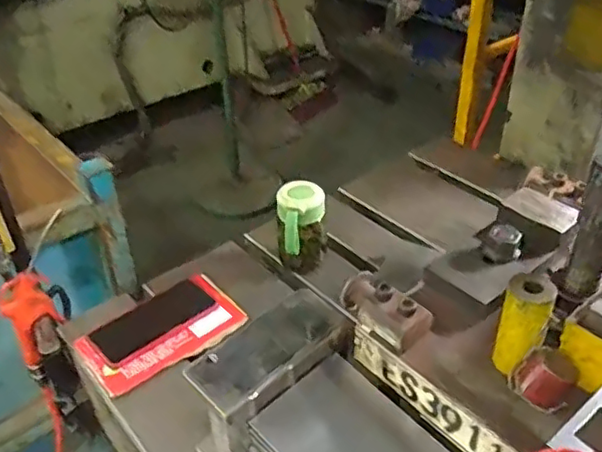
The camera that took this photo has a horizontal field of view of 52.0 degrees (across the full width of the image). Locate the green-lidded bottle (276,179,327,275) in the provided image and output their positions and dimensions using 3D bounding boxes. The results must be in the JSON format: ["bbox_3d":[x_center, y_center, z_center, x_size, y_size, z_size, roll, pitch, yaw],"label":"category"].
[{"bbox_3d":[0.001,0.010,0.872,0.069,0.126,0.072,0,36,2],"label":"green-lidded bottle"}]

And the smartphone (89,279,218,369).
[{"bbox_3d":[-0.196,0.122,0.813,0.157,0.014,0.084,-31,46,-28],"label":"smartphone"}]

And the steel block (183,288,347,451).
[{"bbox_3d":[-0.031,0.167,0.648,0.074,0.132,0.167,28,45,35],"label":"steel block"}]

